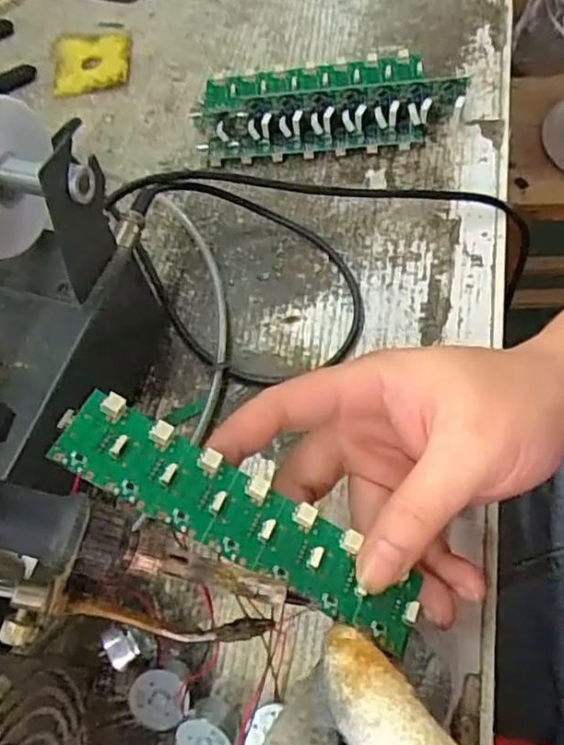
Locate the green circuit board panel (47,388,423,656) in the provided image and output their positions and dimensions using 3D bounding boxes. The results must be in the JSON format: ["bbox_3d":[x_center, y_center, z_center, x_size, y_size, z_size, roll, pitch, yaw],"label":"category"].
[{"bbox_3d":[-0.014,0.050,0.228,0.139,0.006,0.033,31,65,-2],"label":"green circuit board panel"}]

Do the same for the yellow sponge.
[{"bbox_3d":[-0.140,-0.231,0.476,0.056,0.008,0.065,-8,61,1],"label":"yellow sponge"}]

